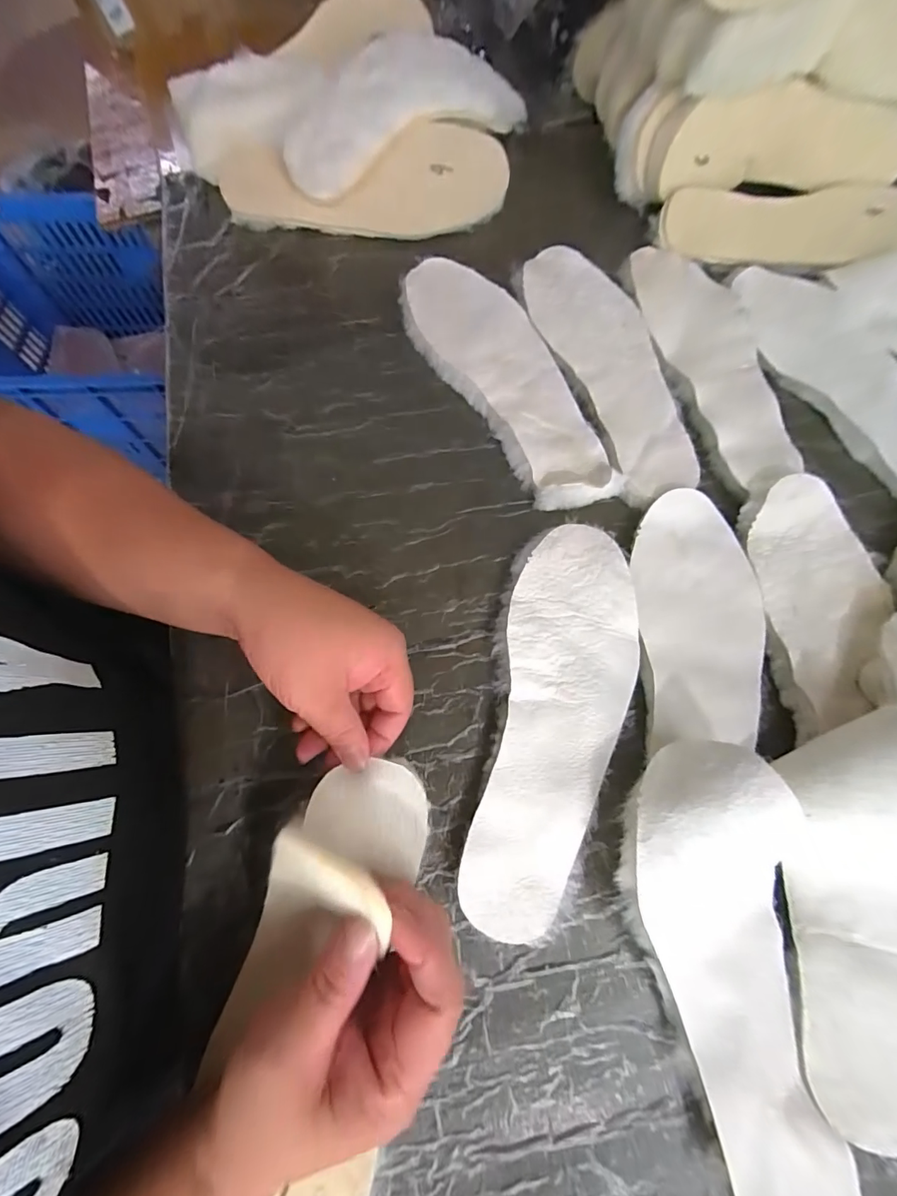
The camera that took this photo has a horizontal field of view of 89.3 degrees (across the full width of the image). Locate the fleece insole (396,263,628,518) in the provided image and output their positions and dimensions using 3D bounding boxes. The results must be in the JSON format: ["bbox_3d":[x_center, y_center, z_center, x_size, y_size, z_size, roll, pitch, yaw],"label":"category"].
[{"bbox_3d":[0.050,-0.194,0.393,0.094,0.017,0.278,-27,73,-9],"label":"fleece insole"}]

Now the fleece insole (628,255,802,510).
[{"bbox_3d":[0.240,-0.214,0.408,0.088,0.014,0.269,-13,72,-5],"label":"fleece insole"}]

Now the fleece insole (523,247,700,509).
[{"bbox_3d":[0.145,-0.209,0.399,0.089,0.010,0.264,-18,72,-6],"label":"fleece insole"}]

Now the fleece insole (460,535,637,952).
[{"bbox_3d":[0.071,0.074,0.307,0.090,0.014,0.265,15,72,5],"label":"fleece insole"}]

